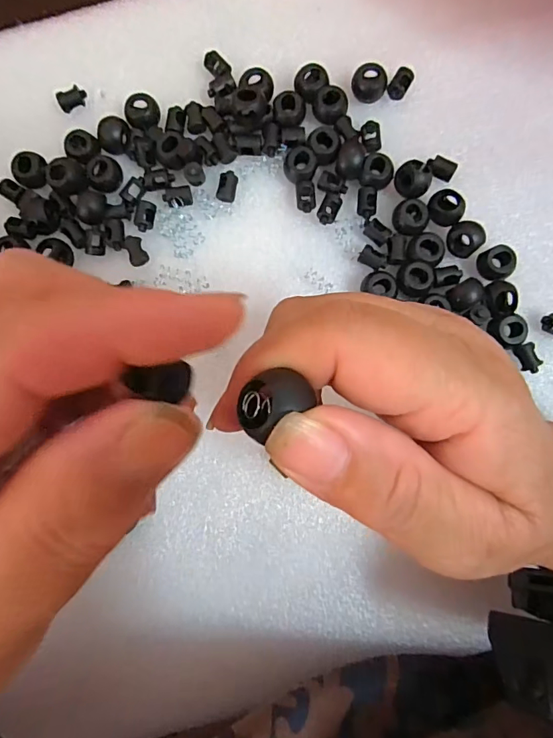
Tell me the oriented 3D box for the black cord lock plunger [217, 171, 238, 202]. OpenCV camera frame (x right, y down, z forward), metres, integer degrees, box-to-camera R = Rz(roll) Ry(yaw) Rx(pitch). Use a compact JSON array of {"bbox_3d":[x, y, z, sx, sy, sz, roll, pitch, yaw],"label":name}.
[{"bbox_3d":[-0.026,-0.095,0.236,0.009,0.006,0.016,11,84,3],"label":"black cord lock plunger"}]

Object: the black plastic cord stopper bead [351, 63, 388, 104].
[{"bbox_3d":[0.048,-0.147,0.236,0.017,0.011,0.017,0,84,1],"label":"black plastic cord stopper bead"}]

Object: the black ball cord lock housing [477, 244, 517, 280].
[{"bbox_3d":[0.110,-0.052,0.226,0.016,0.013,0.016,0,84,1],"label":"black ball cord lock housing"}]

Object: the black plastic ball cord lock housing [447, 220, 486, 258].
[{"bbox_3d":[0.093,-0.064,0.226,0.016,0.014,0.016,0,84,1],"label":"black plastic ball cord lock housing"}]

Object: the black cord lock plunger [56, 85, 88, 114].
[{"bbox_3d":[-0.109,-0.144,0.244,0.015,0.009,0.007,-28,84,-2],"label":"black cord lock plunger"}]

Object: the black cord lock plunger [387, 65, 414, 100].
[{"bbox_3d":[0.065,-0.148,0.238,0.009,0.009,0.015,35,86,5],"label":"black cord lock plunger"}]

